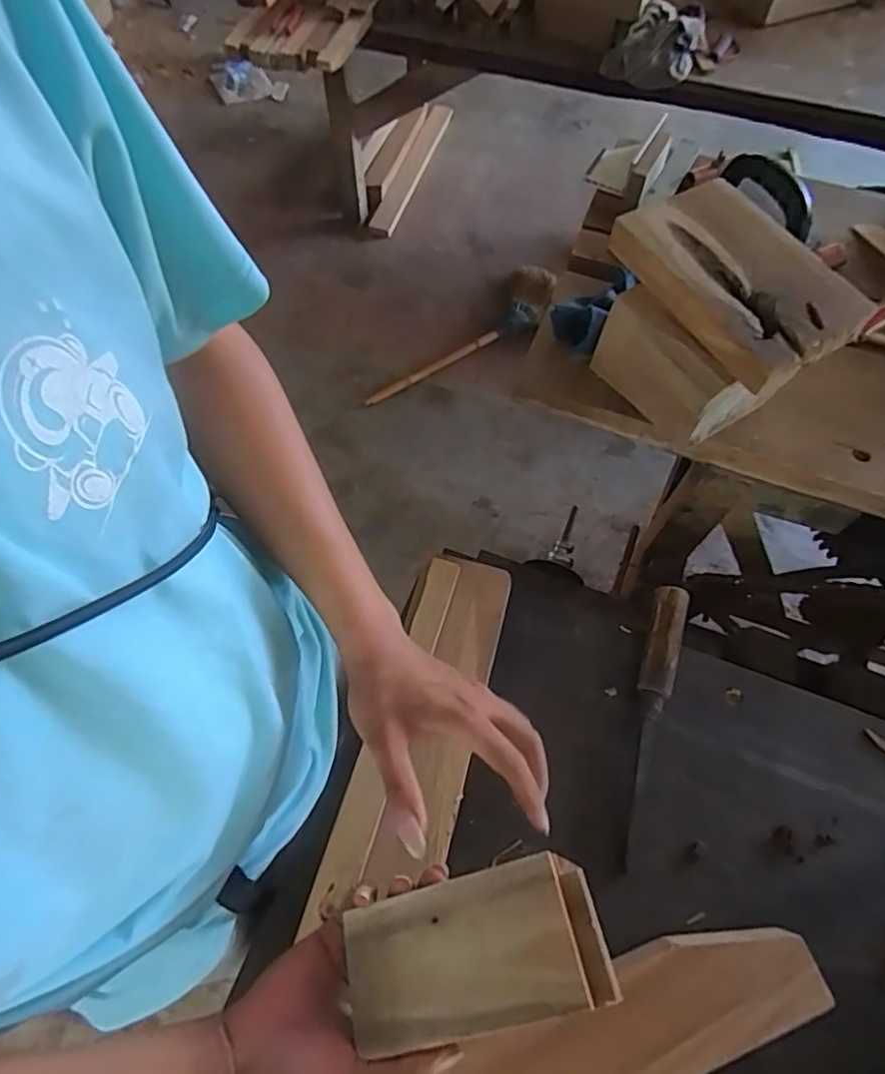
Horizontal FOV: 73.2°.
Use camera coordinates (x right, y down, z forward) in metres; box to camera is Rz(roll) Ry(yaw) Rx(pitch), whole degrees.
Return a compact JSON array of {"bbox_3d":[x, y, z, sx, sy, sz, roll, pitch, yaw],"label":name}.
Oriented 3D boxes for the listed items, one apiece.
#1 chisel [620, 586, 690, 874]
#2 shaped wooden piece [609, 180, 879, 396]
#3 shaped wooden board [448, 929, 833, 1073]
[{"bbox_3d":[0.189,0.163,0.546,0.031,0.030,0.249,17,65,8],"label":"chisel"},{"bbox_3d":[0.273,-0.240,0.548,0.137,0.032,0.209,-28,67,-13],"label":"shaped wooden piece"},{"bbox_3d":[0.122,0.364,0.438,0.330,0.059,0.079,-18,65,-9],"label":"shaped wooden board"}]

